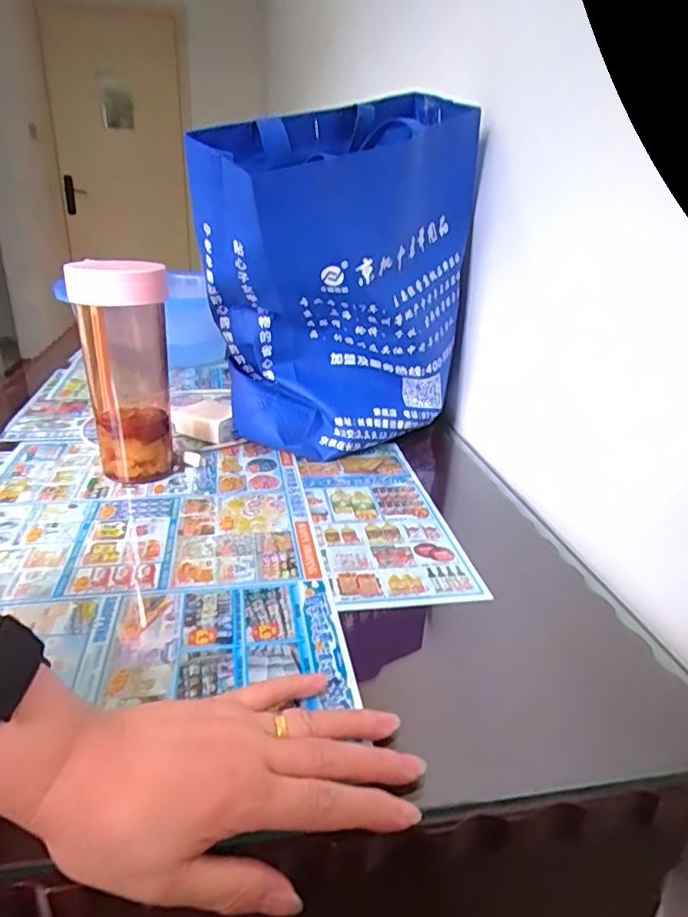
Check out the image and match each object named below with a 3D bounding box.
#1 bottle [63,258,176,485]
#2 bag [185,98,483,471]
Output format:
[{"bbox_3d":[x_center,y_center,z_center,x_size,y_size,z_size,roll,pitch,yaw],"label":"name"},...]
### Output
[{"bbox_3d":[-0.199,-0.077,0.536,0.078,0.193,0.080,-9,26,-22],"label":"bottle"},{"bbox_3d":[0.006,-0.173,0.609,0.287,0.322,0.148,-19,31,-38],"label":"bag"}]

